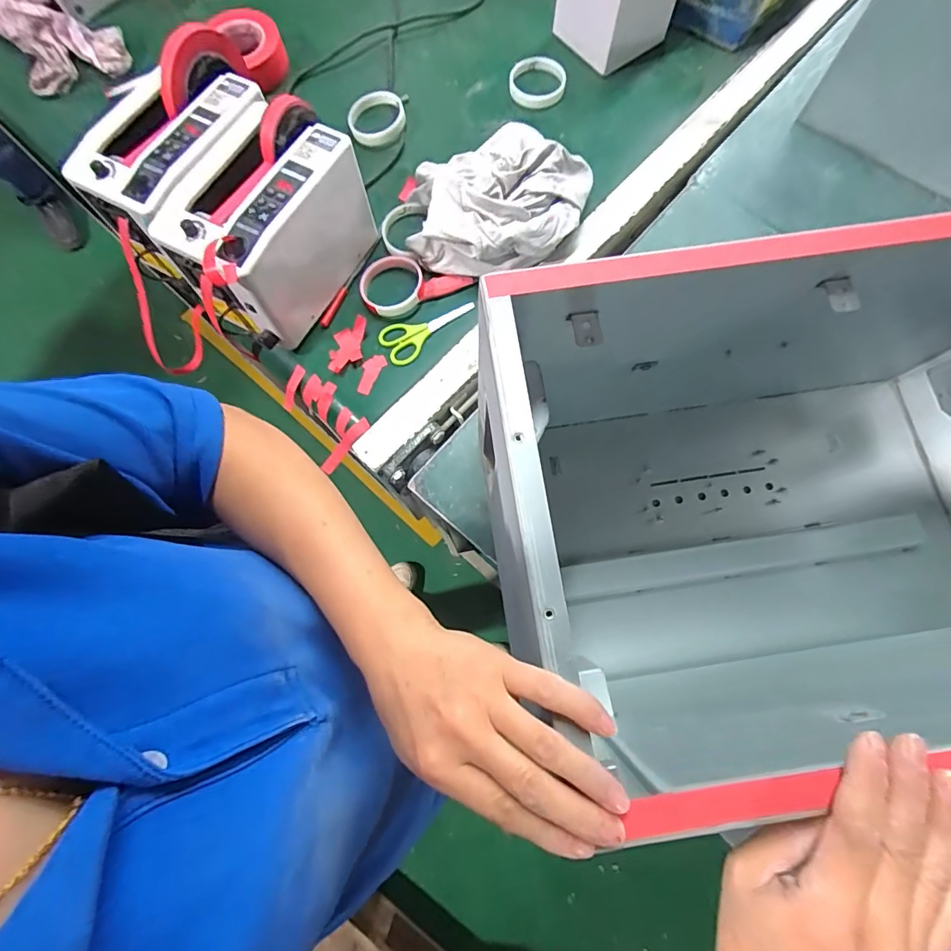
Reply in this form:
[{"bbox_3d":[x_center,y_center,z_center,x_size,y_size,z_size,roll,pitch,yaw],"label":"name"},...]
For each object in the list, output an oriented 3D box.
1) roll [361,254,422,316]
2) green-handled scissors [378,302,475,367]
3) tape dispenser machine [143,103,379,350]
[{"bbox_3d":[-0.110,-0.252,0.628,0.079,0.022,0.086,0,75,0],"label":"roll"},{"bbox_3d":[-0.063,-0.196,0.621,0.128,0.005,0.055,-37,78,-9],"label":"green-handled scissors"},{"bbox_3d":[-0.231,-0.303,0.577,0.141,0.146,0.244,29,77,7],"label":"tape dispenser machine"}]

